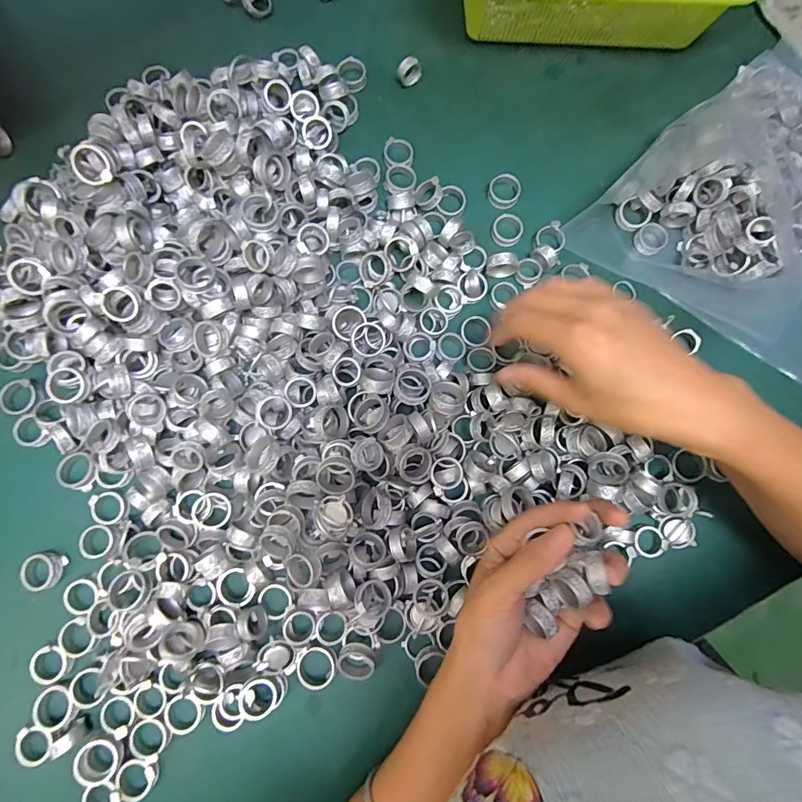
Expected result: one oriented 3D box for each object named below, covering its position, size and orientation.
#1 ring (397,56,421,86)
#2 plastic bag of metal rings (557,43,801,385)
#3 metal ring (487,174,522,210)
[{"bbox_3d":[0.009,-0.303,0.415,0.022,0.022,0.010,-24,81,-5],"label":"ring"},{"bbox_3d":[0.348,-0.186,0.386,0.278,0.036,0.298,34,81,5],"label":"plastic bag of metal rings"},{"bbox_3d":[0.092,-0.186,0.399,0.028,0.011,0.029,0,79,-1],"label":"metal ring"}]

